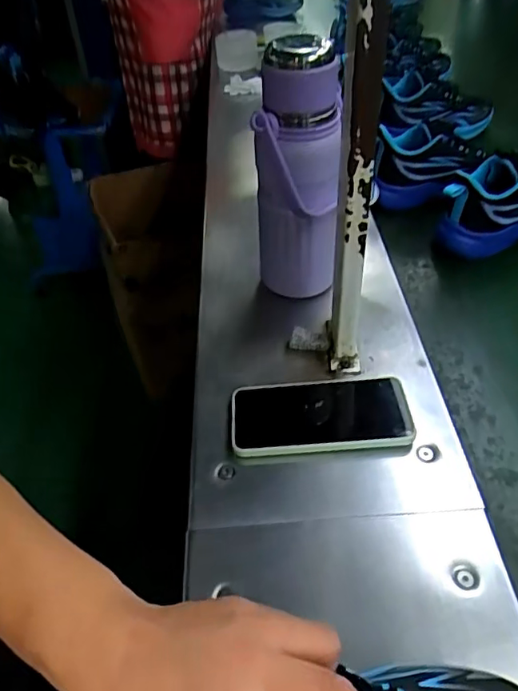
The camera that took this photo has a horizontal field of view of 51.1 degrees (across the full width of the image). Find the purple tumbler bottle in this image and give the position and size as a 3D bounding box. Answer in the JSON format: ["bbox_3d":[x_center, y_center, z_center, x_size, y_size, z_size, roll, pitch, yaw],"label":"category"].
[{"bbox_3d":[0.038,-0.153,0.557,0.082,0.271,0.069,-1,46,2],"label":"purple tumbler bottle"}]

